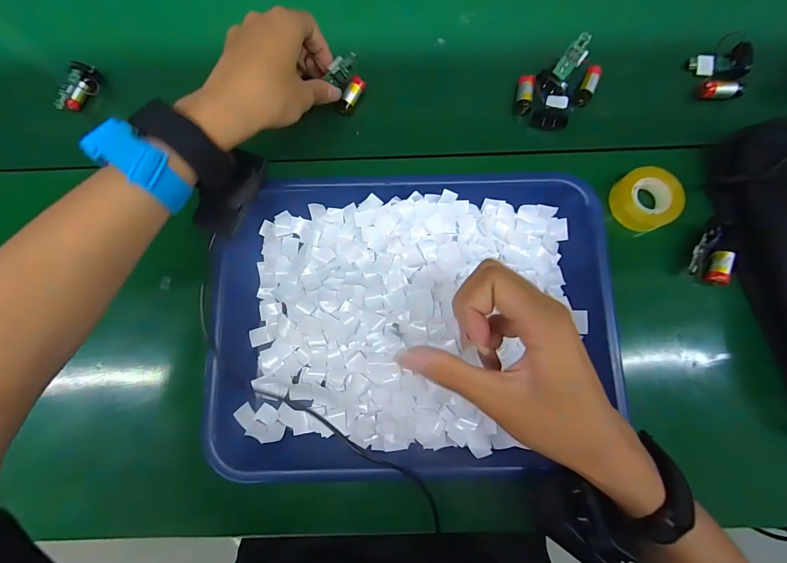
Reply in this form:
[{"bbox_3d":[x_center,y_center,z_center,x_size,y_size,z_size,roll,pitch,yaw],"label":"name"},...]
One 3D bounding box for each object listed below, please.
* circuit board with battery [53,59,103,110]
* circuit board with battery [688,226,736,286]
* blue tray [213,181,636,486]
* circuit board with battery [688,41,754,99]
[{"bbox_3d":[-0.324,-0.198,0.352,0.014,0.024,0.053,34,86,4],"label":"circuit board with battery"},{"bbox_3d":[0.290,-0.023,0.318,0.033,0.021,0.049,5,85,2],"label":"circuit board with battery"},{"bbox_3d":[0.015,0.033,0.303,0.332,0.043,0.257,0,85,1],"label":"blue tray"},{"bbox_3d":[0.335,-0.210,0.348,0.050,0.017,0.056,-11,85,0],"label":"circuit board with battery"}]

